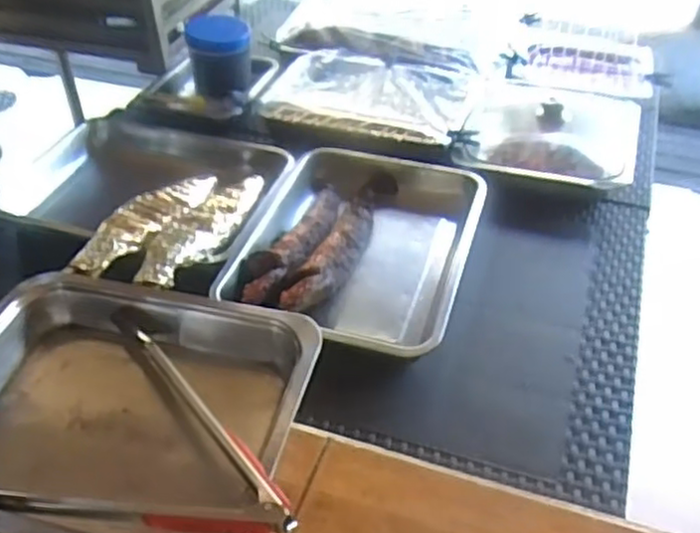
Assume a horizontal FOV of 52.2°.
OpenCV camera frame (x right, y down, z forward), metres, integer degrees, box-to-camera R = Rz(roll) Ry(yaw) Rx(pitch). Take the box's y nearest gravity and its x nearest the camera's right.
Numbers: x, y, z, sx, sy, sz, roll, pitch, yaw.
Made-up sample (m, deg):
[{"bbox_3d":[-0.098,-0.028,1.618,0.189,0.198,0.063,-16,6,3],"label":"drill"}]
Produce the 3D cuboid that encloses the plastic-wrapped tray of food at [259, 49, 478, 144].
[{"bbox_3d":[0.034,-0.297,1.275,0.359,0.044,0.303,13,44,13],"label":"plastic-wrapped tray of food"}]

